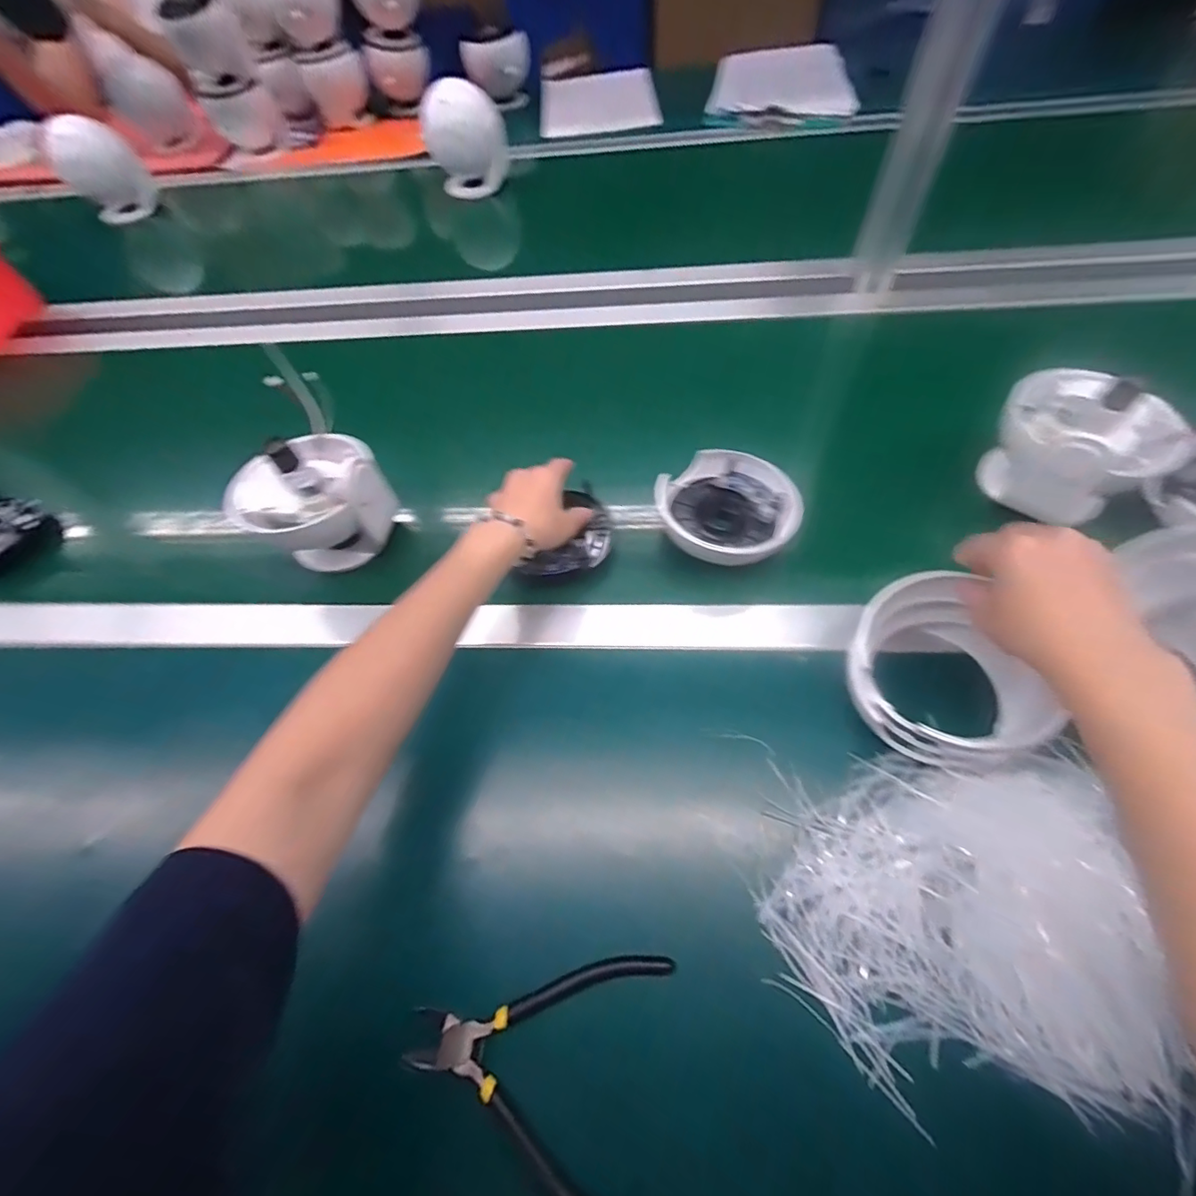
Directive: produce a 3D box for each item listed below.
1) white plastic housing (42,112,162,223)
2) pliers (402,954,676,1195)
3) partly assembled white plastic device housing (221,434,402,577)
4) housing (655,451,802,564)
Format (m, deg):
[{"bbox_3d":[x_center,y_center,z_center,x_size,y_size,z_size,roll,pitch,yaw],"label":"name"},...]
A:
[{"bbox_3d":[-0.849,-0.734,0.887,0.120,0.141,0.107,-37,62,-21],"label":"white plastic housing"},{"bbox_3d":[-0.037,0.258,0.289,0.141,0.014,0.113,7,56,7],"label":"pliers"},{"bbox_3d":[-0.257,-0.088,0.465,0.123,0.109,0.123,38,65,24],"label":"partly assembled white plastic device housing"},{"bbox_3d":[0.114,-0.078,0.463,0.124,0.041,0.109,15,58,12],"label":"housing"}]

